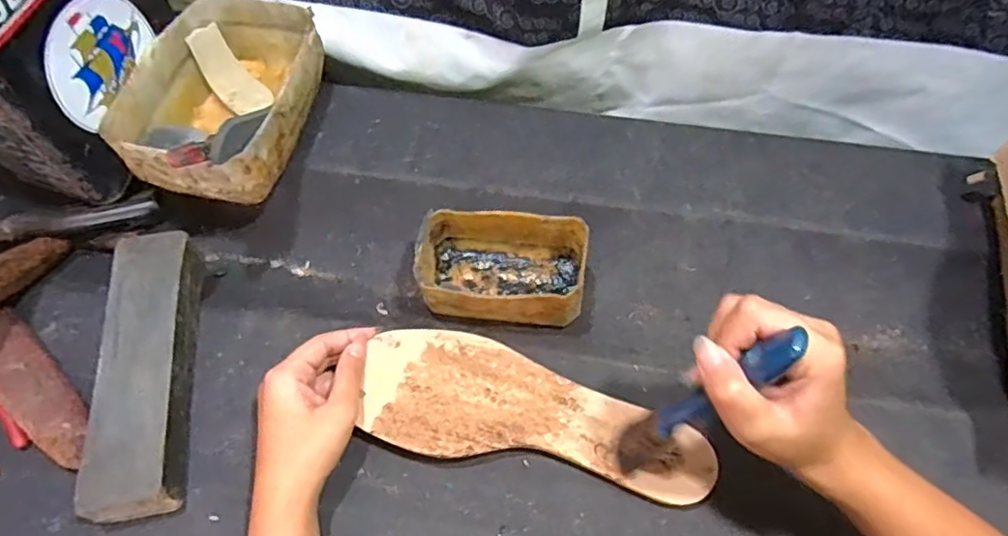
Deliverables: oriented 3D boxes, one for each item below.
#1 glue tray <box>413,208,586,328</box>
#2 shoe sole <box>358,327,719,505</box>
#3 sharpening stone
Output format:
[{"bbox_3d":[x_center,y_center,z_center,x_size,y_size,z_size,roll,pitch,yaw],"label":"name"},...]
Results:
[{"bbox_3d":[-0.001,0.001,0.465,0.126,0.062,0.081,1,57,2],"label":"glue tray"},{"bbox_3d":[0.020,0.098,0.394,0.229,0.007,0.083,16,62,7],"label":"shoe sole"},{"bbox_3d":[-0.243,0.065,0.410,0.052,0.035,0.198,-10,58,-5],"label":"sharpening stone"}]

